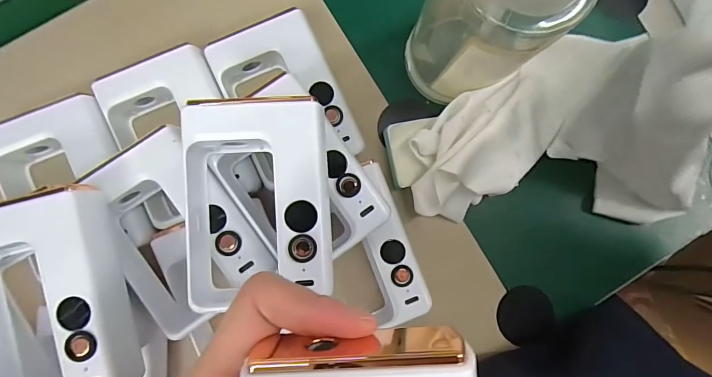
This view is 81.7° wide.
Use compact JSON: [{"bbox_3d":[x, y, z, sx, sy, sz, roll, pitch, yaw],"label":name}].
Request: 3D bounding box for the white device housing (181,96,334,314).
[{"bbox_3d":[-0.044,0.006,0.197,0.063,0.031,0.092,-3,88,-3],"label":"white device housing"}]

